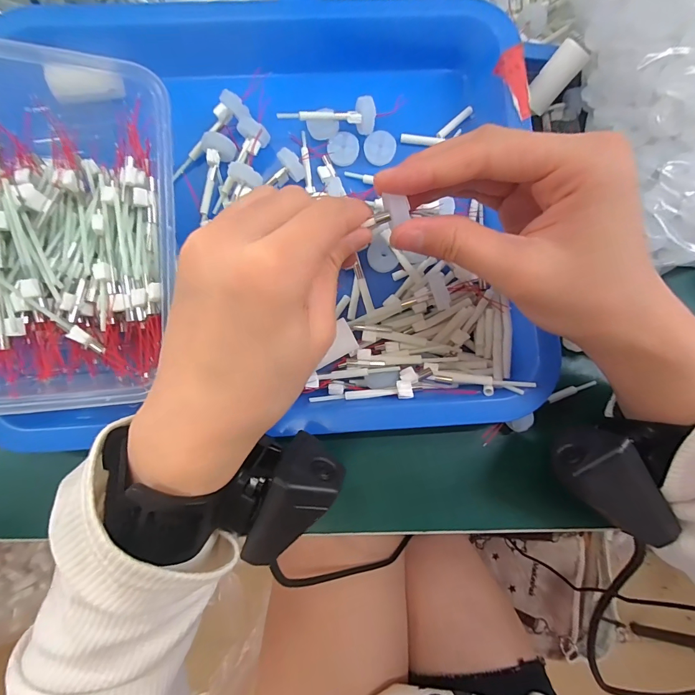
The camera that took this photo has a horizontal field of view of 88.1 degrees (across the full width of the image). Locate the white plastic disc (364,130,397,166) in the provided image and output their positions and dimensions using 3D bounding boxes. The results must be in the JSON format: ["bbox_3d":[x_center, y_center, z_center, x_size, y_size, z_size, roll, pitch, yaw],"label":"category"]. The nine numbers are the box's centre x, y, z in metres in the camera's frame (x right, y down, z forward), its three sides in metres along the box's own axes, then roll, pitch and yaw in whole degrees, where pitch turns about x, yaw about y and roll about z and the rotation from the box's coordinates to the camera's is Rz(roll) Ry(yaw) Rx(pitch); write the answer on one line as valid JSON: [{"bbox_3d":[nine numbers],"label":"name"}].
[{"bbox_3d":[0.022,-0.132,0.238,0.021,0.004,0.022,0,92,1],"label":"white plastic disc"}]

